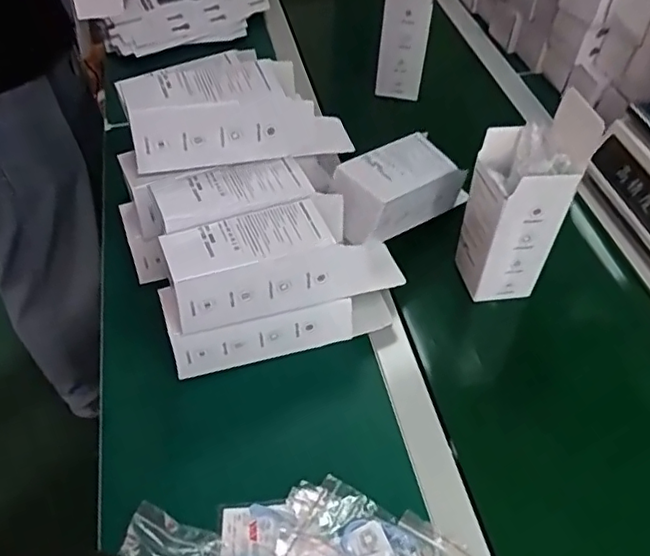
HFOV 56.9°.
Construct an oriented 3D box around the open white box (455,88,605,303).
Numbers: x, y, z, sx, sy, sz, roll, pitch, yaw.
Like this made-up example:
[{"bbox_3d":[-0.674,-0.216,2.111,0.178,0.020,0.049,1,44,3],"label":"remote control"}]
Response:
[{"bbox_3d":[0.207,-0.082,0.647,0.084,0.226,0.085,-8,52,-6],"label":"open white box"}]

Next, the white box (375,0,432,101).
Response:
[{"bbox_3d":[0.120,-0.378,0.915,0.068,0.199,0.080,5,52,4],"label":"white box"}]

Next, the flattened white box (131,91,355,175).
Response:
[{"bbox_3d":[-0.083,-0.157,0.647,0.232,0.074,0.011,-10,41,-17],"label":"flattened white box"}]

